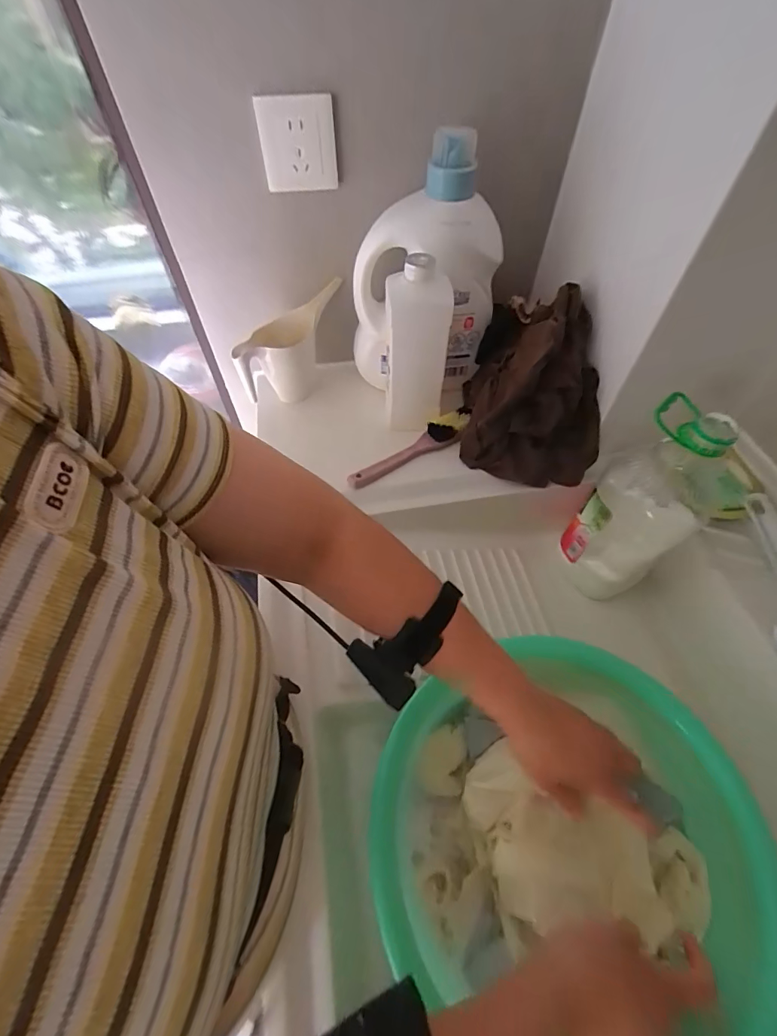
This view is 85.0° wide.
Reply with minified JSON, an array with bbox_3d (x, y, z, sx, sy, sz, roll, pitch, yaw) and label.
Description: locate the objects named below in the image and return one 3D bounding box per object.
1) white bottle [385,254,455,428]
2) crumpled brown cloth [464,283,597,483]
[{"bbox_3d":[0.036,-0.217,0.572,0.080,0.228,0.055,5,56,4],"label":"white bottle"},{"bbox_3d":[0.203,-0.193,0.596,0.176,0.169,0.228,6,56,4],"label":"crumpled brown cloth"}]

